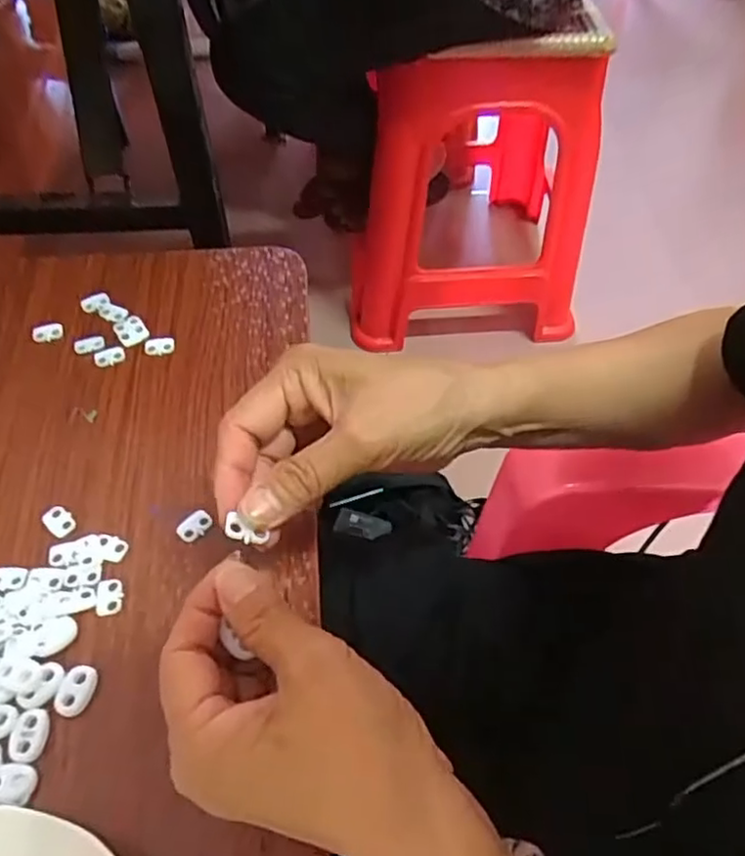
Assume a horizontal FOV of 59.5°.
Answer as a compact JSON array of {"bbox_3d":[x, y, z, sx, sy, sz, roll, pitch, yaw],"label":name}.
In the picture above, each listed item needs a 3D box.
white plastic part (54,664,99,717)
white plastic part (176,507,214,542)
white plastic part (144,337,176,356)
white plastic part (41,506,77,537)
[{"bbox_3d":[-0.140,0.125,0.310,0.014,0.007,0.023,13,55,7],"label":"white plastic part"},{"bbox_3d":[-0.098,0.054,0.361,0.013,0.005,0.019,33,60,20],"label":"white plastic part"},{"bbox_3d":[-0.143,-0.055,0.436,0.021,0.004,0.012,-2,55,-4],"label":"white plastic part"},{"bbox_3d":[-0.174,0.051,0.360,0.020,0.004,0.013,39,62,23],"label":"white plastic part"}]

